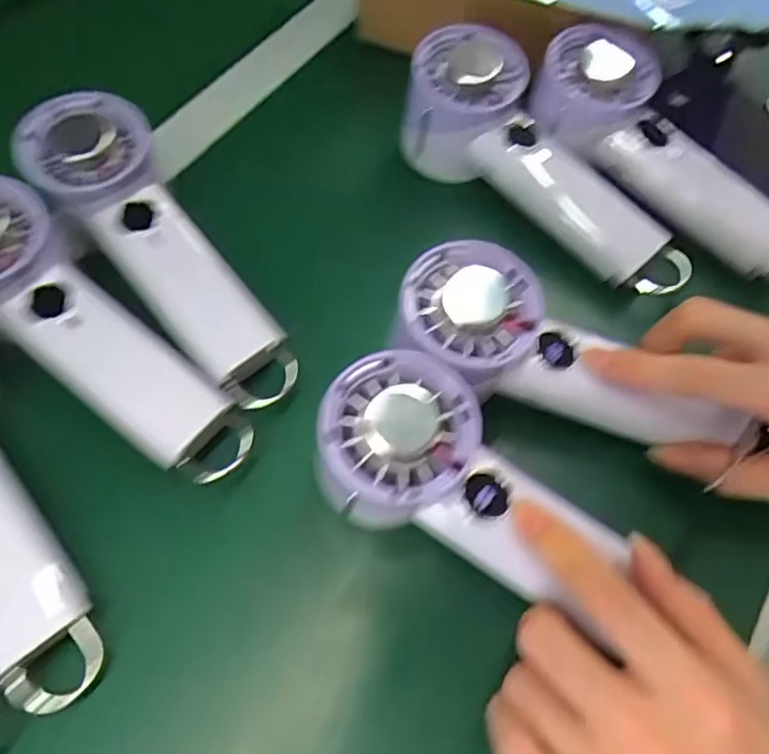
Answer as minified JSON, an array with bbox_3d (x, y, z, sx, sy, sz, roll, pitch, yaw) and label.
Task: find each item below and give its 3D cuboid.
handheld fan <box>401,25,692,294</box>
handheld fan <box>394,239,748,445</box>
[{"bbox_3d":[0.088,-0.118,0.351,0.195,0.062,0.058,44,69,5],"label":"handheld fan"},{"bbox_3d":[0.080,-0.008,0.272,0.153,0.041,0.059,29,63,-7],"label":"handheld fan"}]

